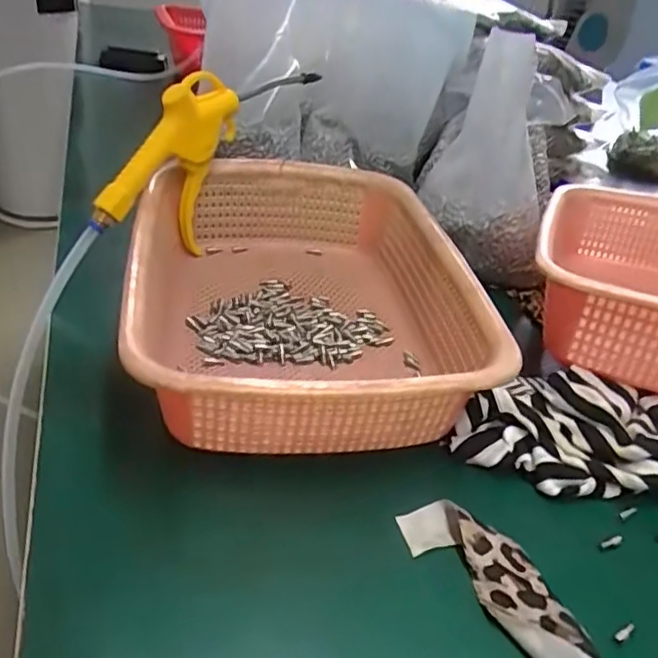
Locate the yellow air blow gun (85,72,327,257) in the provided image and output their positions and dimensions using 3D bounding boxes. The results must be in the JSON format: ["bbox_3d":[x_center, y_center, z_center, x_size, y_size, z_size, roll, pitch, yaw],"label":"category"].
[{"bbox_3d":[-0.094,-0.138,0.503,0.034,0.123,0.215,26,37,24],"label":"yellow air blow gun"}]

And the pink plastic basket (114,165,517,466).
[{"bbox_3d":[-0.022,-0.023,0.430,0.210,0.089,0.290,-2,36,-12],"label":"pink plastic basket"}]

